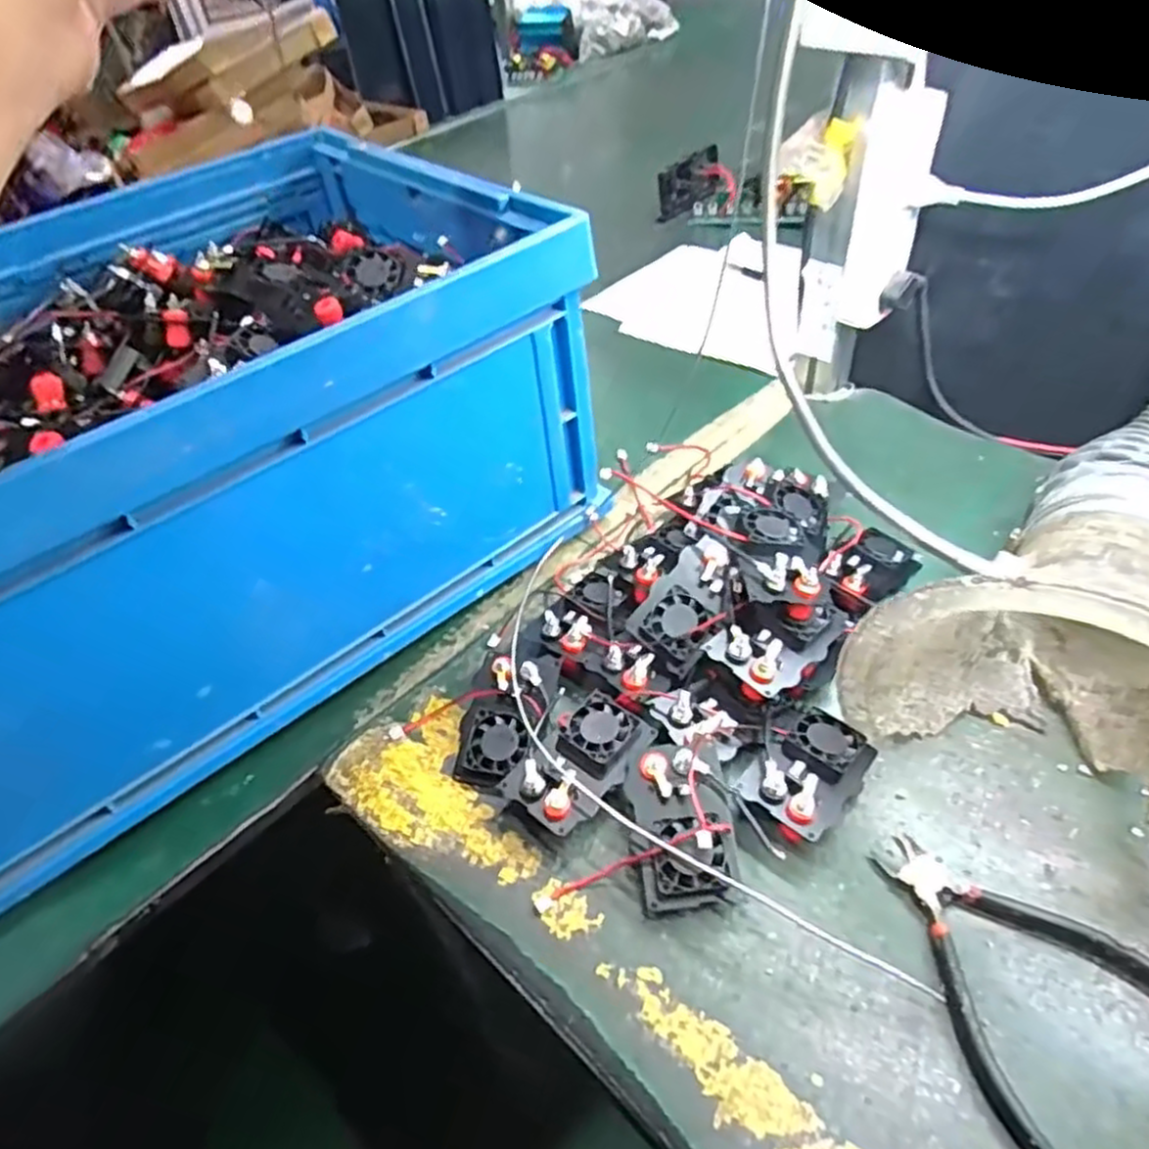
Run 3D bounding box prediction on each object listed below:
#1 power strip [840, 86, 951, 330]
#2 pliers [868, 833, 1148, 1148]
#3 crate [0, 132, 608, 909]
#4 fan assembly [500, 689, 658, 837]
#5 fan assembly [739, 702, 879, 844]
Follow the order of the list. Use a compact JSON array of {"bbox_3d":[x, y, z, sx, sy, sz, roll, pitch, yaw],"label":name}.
[{"bbox_3d":[0.254,-0.292,0.628,0.048,0.175,0.045,16,49,21],"label":"power strip"},{"bbox_3d":[0.219,0.194,0.400,0.115,0.014,0.135,-26,48,-18],"label":"pliers"},{"bbox_3d":[-0.295,-0.100,0.567,0.518,0.247,0.388,-34,51,-24],"label":"crate"},{"bbox_3d":[0.005,0.119,0.484,0.054,0.028,0.087,28,54,30],"label":"fan assembly"},{"bbox_3d":[0.142,0.116,0.472,0.064,0.027,0.090,23,52,26],"label":"fan assembly"}]

